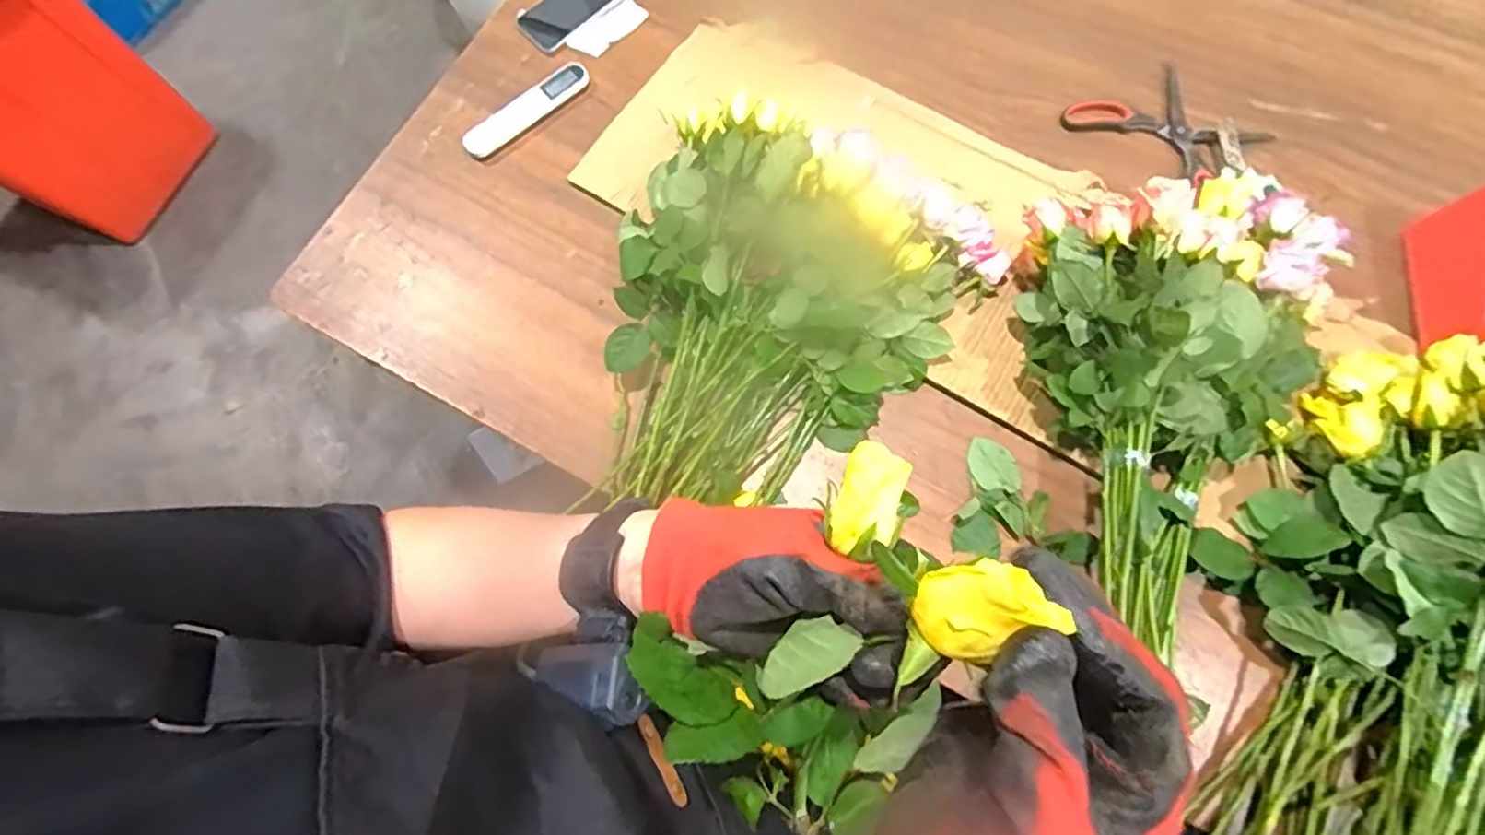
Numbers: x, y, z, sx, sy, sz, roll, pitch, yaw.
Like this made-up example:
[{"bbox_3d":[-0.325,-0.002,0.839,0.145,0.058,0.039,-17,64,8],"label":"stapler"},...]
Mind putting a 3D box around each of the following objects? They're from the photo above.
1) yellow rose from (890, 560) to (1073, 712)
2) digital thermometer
[{"bbox_3d":[0.079,0.064,0.218,0.035,0.049,0.032,-28,90,-52],"label":"yellow rose"},{"bbox_3d":[-0.256,-0.367,0.759,0.166,0.014,0.039,-38,76,-12],"label":"digital thermometer"}]

